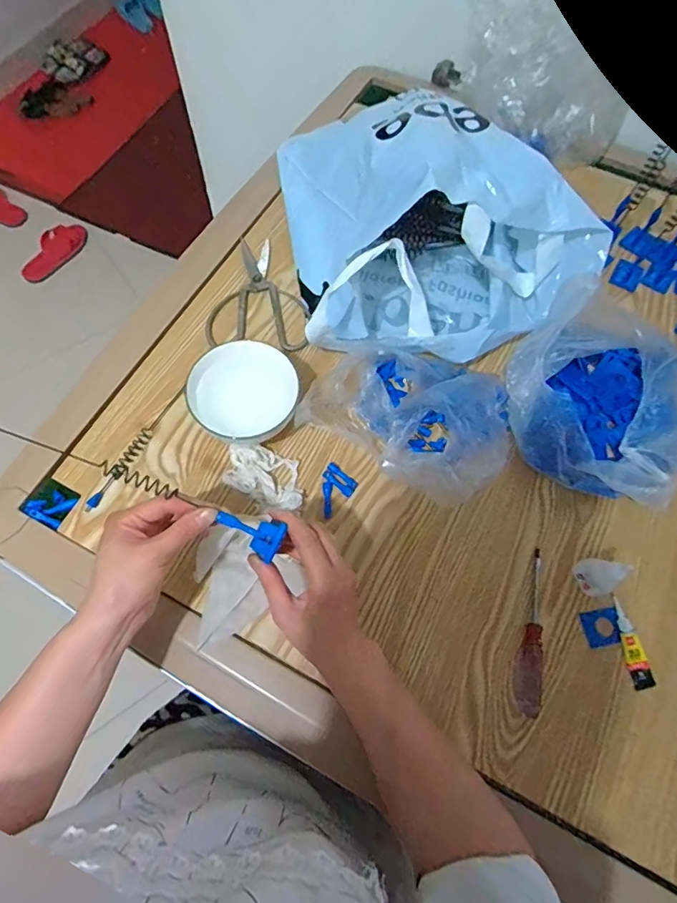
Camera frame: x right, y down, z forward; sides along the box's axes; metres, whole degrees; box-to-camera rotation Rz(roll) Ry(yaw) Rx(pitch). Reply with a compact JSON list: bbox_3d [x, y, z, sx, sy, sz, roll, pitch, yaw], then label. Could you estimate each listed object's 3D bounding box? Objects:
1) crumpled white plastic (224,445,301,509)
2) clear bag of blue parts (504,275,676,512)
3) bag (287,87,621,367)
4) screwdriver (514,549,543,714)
[{"bbox_3d":[-0.077,0.026,0.503,0.089,0.017,0.056,19,69,7],"label":"crumpled white plastic"},{"bbox_3d":[0.275,-0.049,0.509,0.191,0.077,0.183,35,71,12],"label":"clear bag of blue parts"},{"bbox_3d":[0.111,-0.266,0.550,0.326,0.171,0.319,-12,69,-6],"label":"bag"},{"bbox_3d":[0.182,0.167,0.454,0.025,0.017,0.147,9,68,3],"label":"screwdriver"}]

